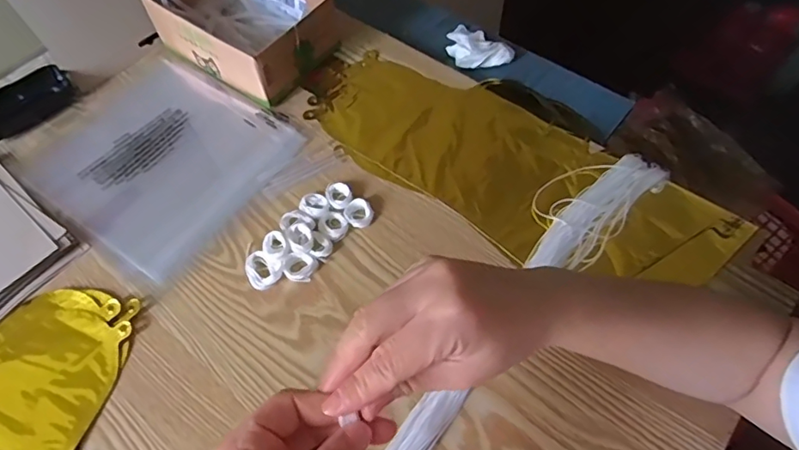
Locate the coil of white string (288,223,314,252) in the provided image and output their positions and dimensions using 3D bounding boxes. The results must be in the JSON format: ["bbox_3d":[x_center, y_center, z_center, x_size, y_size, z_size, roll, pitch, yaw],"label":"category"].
[{"bbox_3d":[-0.088,0.012,0.467,0.021,0.012,0.026,-21,59,-10],"label":"coil of white string"}]

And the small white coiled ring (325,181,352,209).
[{"bbox_3d":[-0.058,-0.028,0.497,0.024,0.008,0.031,-18,59,-8],"label":"small white coiled ring"}]

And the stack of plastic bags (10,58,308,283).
[{"bbox_3d":[-0.253,-0.077,0.547,0.246,0.007,0.216,29,63,19],"label":"stack of plastic bags"}]

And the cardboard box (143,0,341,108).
[{"bbox_3d":[-0.180,-0.233,0.600,0.190,0.071,0.131,30,64,20],"label":"cardboard box"}]

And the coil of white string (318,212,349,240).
[{"bbox_3d":[-0.061,0.001,0.482,0.026,0.006,0.029,-38,64,-20],"label":"coil of white string"}]

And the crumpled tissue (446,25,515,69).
[{"bbox_3d":[0.085,-0.209,0.610,0.057,0.019,0.086,-39,64,-20],"label":"crumpled tissue"}]

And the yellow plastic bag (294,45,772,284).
[{"bbox_3d":[0.102,-0.064,0.510,0.421,0.012,0.158,32,64,21],"label":"yellow plastic bag"}]

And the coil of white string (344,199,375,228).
[{"bbox_3d":[-0.038,-0.011,0.485,0.026,0.009,0.027,-1,58,2],"label":"coil of white string"}]

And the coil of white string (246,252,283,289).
[{"bbox_3d":[-0.121,0.038,0.460,0.030,0.009,0.037,-31,61,-16],"label":"coil of white string"}]

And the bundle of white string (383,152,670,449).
[{"bbox_3d":[-0.034,0.200,0.352,0.046,0.018,0.808,36,66,23],"label":"bundle of white string"}]

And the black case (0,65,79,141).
[{"bbox_3d":[-0.409,-0.131,0.562,0.047,0.025,0.107,32,65,21],"label":"black case"}]

